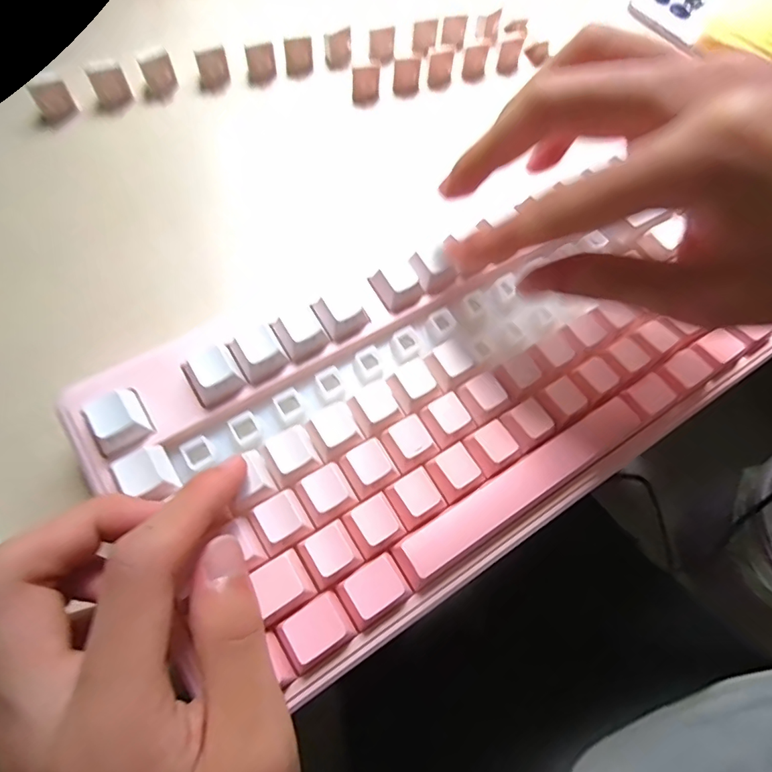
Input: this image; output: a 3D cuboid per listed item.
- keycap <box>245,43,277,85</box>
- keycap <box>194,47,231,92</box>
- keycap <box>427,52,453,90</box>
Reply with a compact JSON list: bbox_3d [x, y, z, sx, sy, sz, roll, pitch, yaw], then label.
[{"bbox_3d":[-0.075,-0.195,0.287,0.017,0.014,0.014,-10,69,-11],"label":"keycap"},{"bbox_3d":[-0.101,-0.186,0.279,0.016,0.017,0.011,-14,69,-12],"label":"keycap"},{"bbox_3d":[0.035,-0.202,0.304,0.015,0.019,0.015,8,66,0],"label":"keycap"}]

